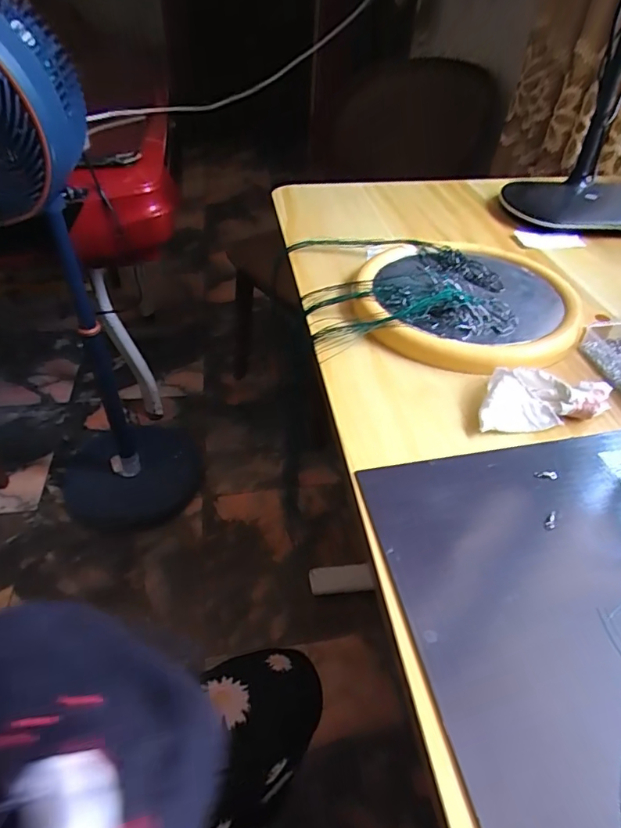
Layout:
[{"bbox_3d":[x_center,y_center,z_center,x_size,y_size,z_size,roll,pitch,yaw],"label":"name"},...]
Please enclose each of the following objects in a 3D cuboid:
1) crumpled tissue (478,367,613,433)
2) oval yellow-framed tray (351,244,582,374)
[{"bbox_3d":[0.148,-0.011,0.325,0.086,0.021,0.039,-3,43,-7],"label":"crumpled tissue"},{"bbox_3d":[0.126,-0.101,0.415,0.177,0.030,0.181,27,48,23],"label":"oval yellow-framed tray"}]

